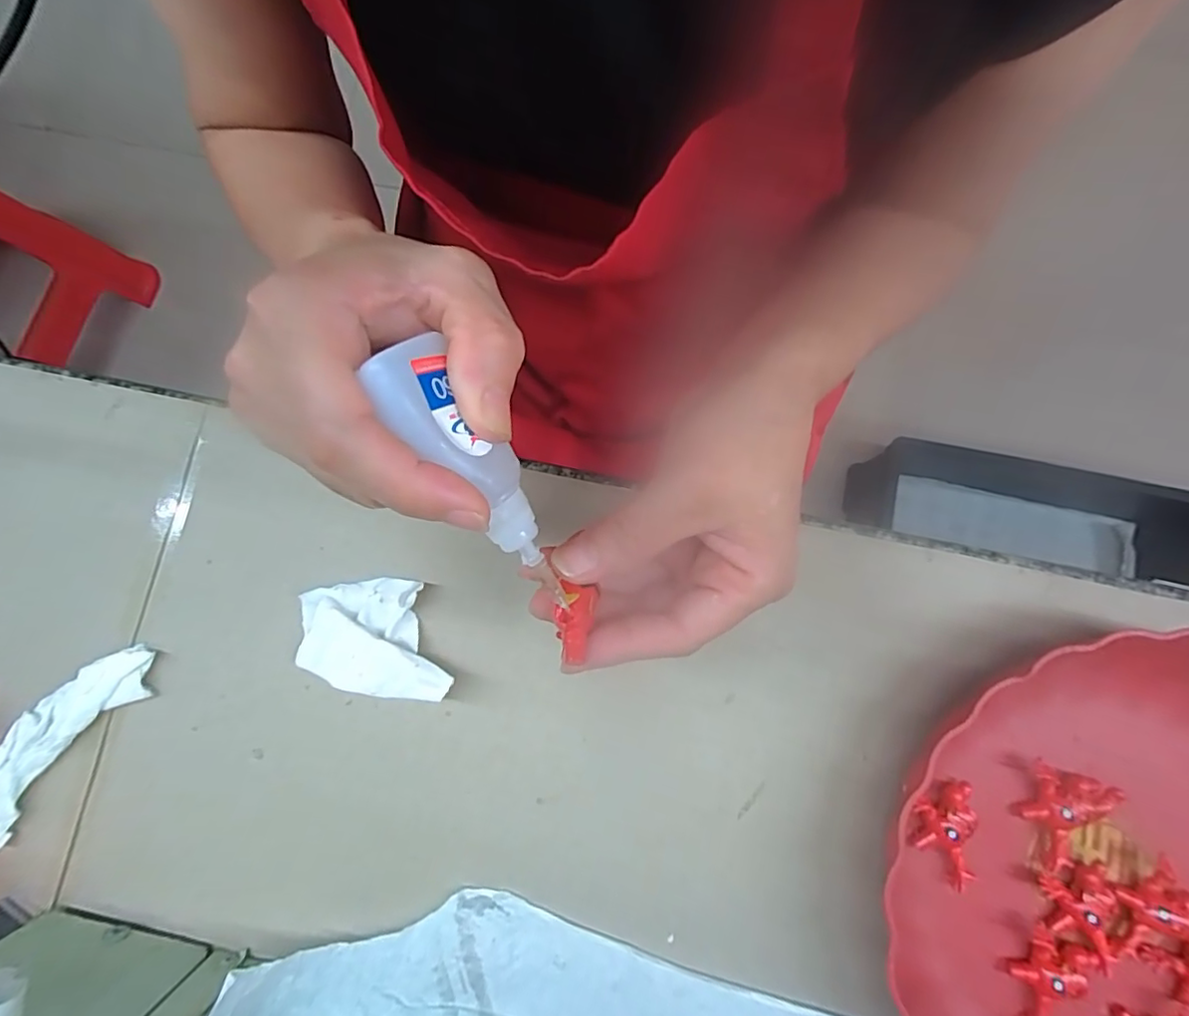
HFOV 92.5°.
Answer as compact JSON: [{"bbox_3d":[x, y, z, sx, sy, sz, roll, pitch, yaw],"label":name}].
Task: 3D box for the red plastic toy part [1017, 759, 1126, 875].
[{"bbox_3d":[0.226,0.150,0.275,0.032,0.009,0.045,21,93,24],"label":"red plastic toy part"}]

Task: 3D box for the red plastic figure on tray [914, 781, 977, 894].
[{"bbox_3d":[0.169,0.158,0.276,0.025,0.018,0.047,4,78,1],"label":"red plastic figure on tray"}]

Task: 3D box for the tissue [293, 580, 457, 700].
[{"bbox_3d":[-0.113,0.065,0.292,0.083,0.022,0.057,3,78,1],"label":"tissue"}]

